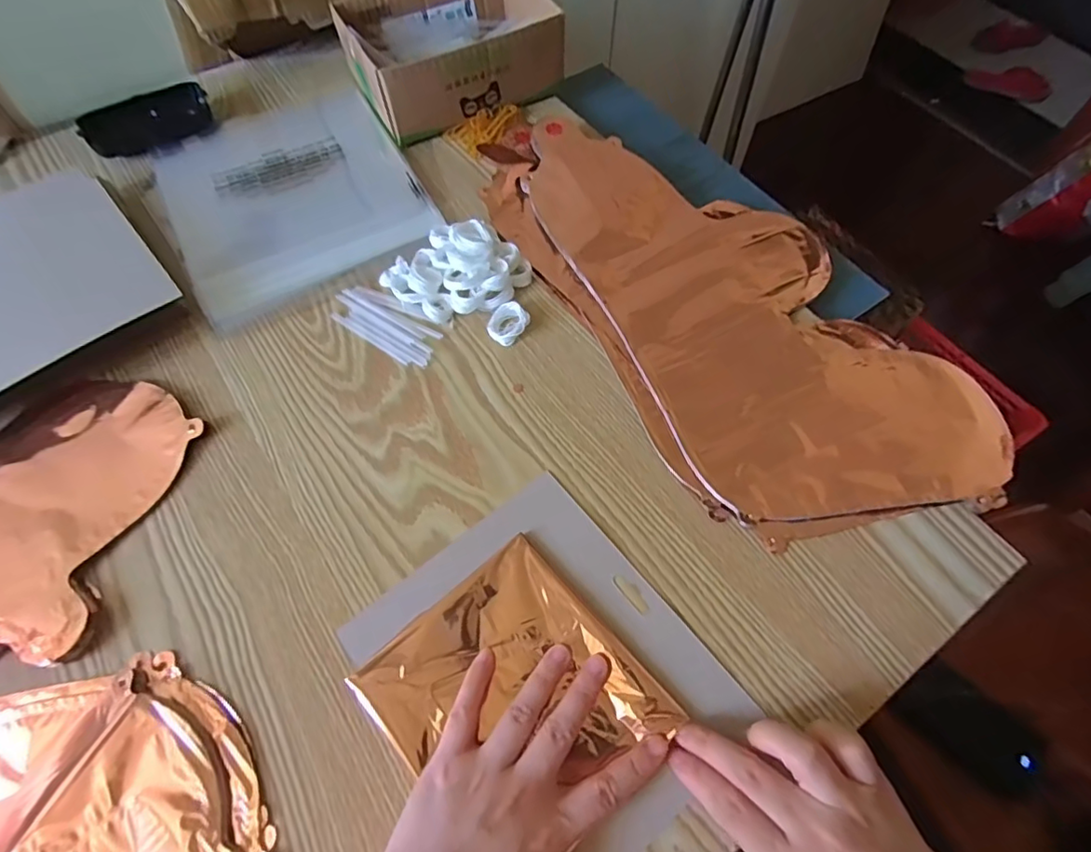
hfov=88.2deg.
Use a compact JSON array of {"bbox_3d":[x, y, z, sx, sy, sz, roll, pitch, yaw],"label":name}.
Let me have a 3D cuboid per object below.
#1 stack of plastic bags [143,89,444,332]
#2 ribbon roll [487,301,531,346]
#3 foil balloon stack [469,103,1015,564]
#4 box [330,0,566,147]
[{"bbox_3d":[-0.229,-0.214,0.506,0.206,0.009,0.245,-26,65,-12],"label":"stack of plastic bags"},{"bbox_3d":[-0.029,-0.079,0.431,0.028,0.014,0.031,27,66,14],"label":"ribbon roll"},{"bbox_3d":[0.129,-0.109,0.442,0.214,0.018,0.430,-27,66,-12],"label":"foil balloon stack"},{"bbox_3d":[-0.091,-0.363,0.541,0.182,0.063,0.140,-27,66,-12],"label":"box"}]

